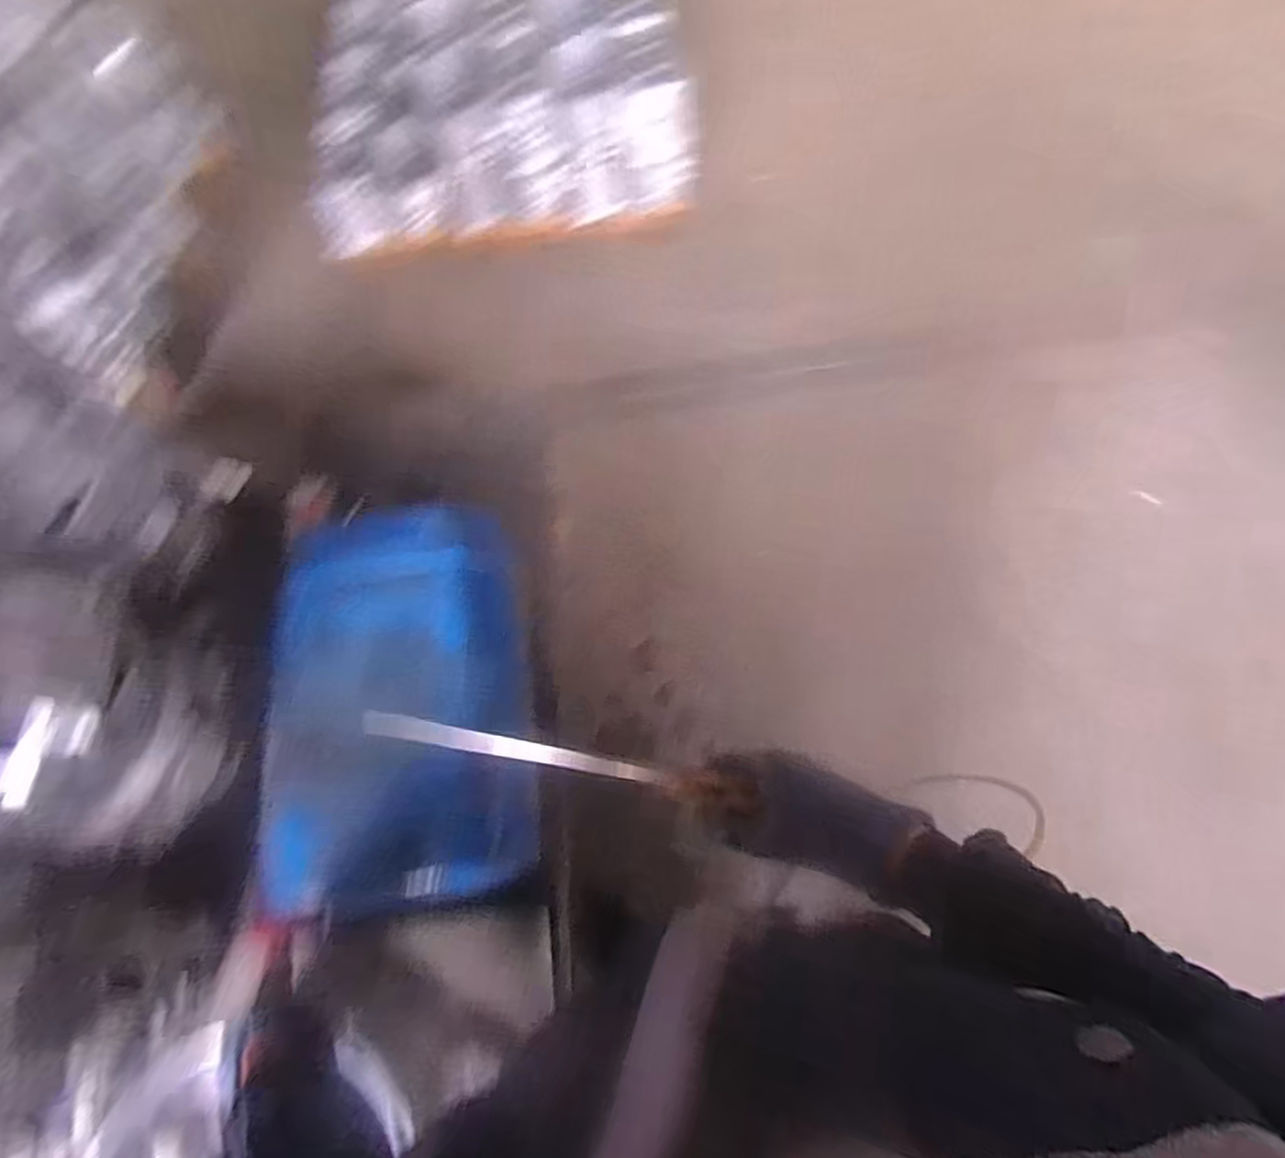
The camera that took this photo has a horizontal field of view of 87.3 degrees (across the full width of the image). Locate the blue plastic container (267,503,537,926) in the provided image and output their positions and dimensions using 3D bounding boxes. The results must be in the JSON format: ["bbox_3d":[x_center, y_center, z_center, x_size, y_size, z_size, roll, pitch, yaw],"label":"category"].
[{"bbox_3d":[-0.286,0.180,0.835,0.276,0.196,0.393,-7,66,0],"label":"blue plastic container"}]

